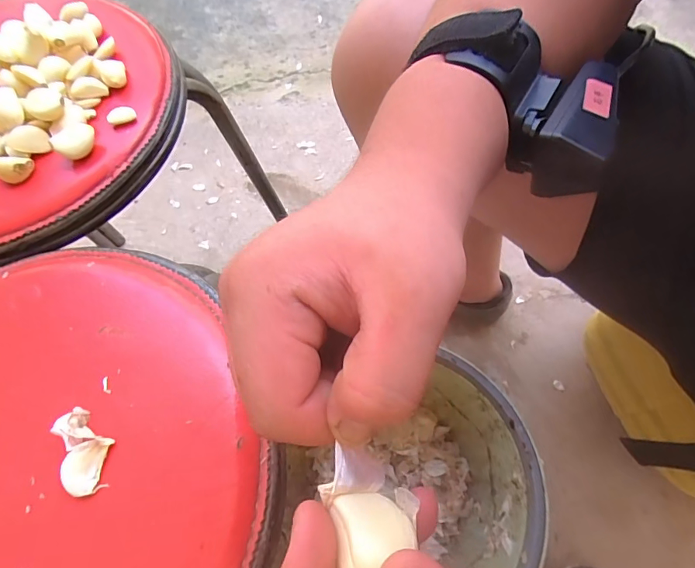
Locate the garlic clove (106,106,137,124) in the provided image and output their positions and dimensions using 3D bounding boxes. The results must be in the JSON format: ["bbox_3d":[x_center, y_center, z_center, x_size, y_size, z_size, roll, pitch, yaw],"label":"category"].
[{"bbox_3d":[-0.180,-0.134,0.348,0.022,0.009,0.008,-19,67,-7],"label":"garlic clove"}]

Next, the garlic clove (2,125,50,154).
[{"bbox_3d":[-0.245,-0.110,0.334,0.033,0.011,0.019,-13,66,-3],"label":"garlic clove"}]

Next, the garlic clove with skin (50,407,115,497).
[{"bbox_3d":[-0.145,0.090,0.241,0.023,0.015,0.046,-18,66,-5],"label":"garlic clove with skin"}]

